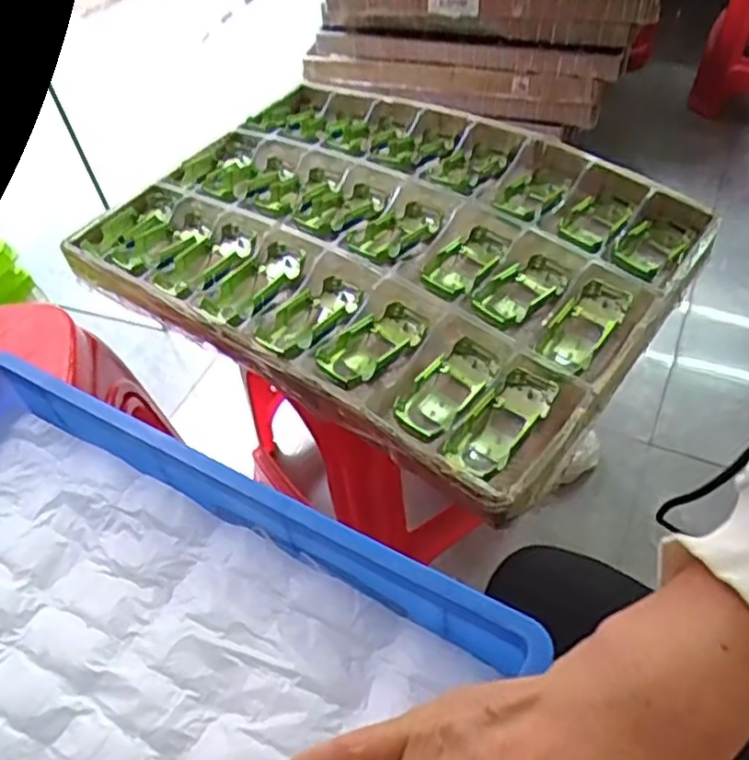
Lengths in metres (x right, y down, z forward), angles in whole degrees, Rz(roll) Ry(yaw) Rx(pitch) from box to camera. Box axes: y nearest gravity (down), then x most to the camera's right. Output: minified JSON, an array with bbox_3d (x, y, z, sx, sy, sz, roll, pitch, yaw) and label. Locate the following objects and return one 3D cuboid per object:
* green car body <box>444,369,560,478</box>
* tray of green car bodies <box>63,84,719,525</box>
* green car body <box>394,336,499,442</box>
[{"bbox_3d":[0.121,0.041,0.672,0.054,0.035,0.123,30,60,27],"label":"green car body"},{"bbox_3d":[0.006,-0.176,0.848,0.644,0.064,0.479,29,60,26],"label":"tray of green car bodies"},{"bbox_3d":[0.070,0.012,0.693,0.057,0.036,0.133,27,59,25],"label":"green car body"}]

